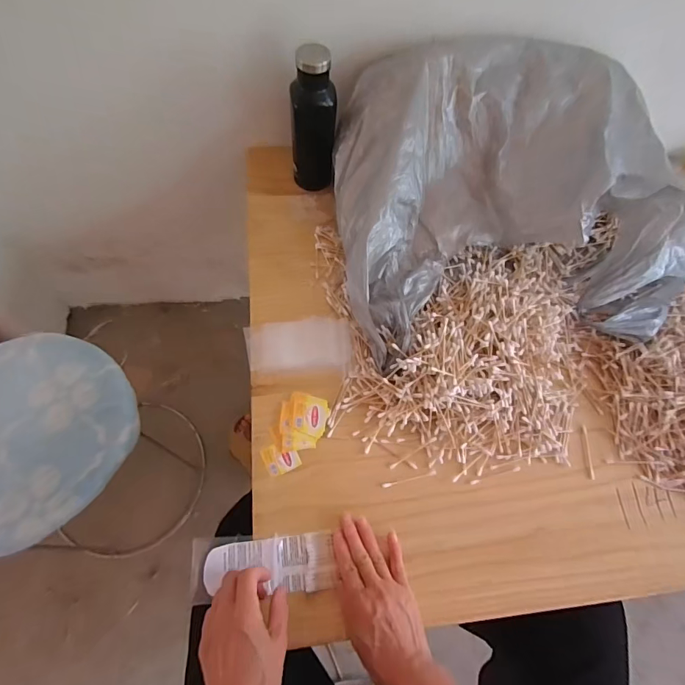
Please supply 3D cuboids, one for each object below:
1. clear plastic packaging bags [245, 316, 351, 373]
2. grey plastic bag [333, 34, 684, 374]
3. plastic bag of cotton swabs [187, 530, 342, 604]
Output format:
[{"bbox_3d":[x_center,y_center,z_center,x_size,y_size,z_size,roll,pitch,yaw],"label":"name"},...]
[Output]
[{"bbox_3d":[-0.063,0.004,0.613,0.150,0.018,0.076,-3,65,-4],"label":"clear plastic packaging bags"},{"bbox_3d":[0.245,-0.219,0.632,0.496,0.191,0.436,-5,65,-5],"label":"grey plastic bag"},{"bbox_3d":[-0.090,0.254,0.484,0.157,0.010,0.064,1,65,-5],"label":"plastic bag of cotton swabs"}]

